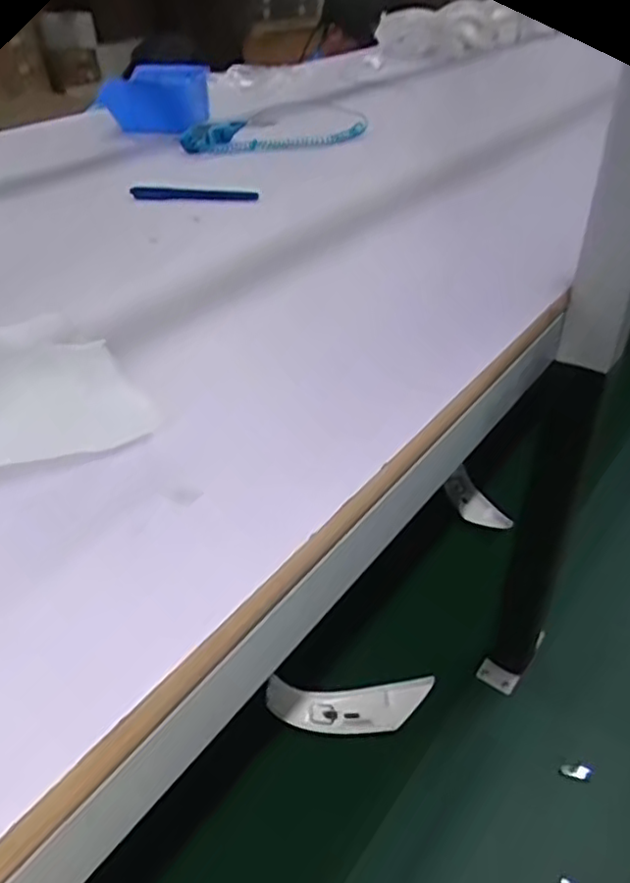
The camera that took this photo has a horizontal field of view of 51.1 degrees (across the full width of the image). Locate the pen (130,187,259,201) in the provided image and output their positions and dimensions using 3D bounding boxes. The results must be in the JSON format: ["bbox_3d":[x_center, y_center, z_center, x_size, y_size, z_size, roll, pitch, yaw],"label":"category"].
[{"bbox_3d":[-0.127,-0.258,0.689,0.131,0.015,0.016,-2,36,-2],"label":"pen"}]

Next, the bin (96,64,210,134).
[{"bbox_3d":[-0.221,-0.480,0.916,0.125,0.064,0.110,7,36,11],"label":"bin"}]

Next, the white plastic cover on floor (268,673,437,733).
[{"bbox_3d":[0.040,0.285,0.720,0.179,0.045,0.049,-2,36,-2],"label":"white plastic cover on floor"}]

